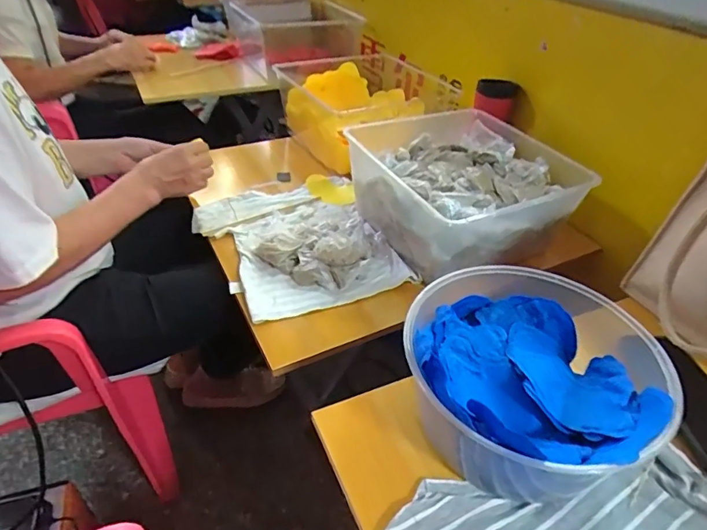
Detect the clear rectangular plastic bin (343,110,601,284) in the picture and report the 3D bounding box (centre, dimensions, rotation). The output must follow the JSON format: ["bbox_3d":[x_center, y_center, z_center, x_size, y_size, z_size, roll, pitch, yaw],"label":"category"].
[{"bbox_3d":[0.172,-0.125,0.756,0.288,0.131,0.303,-17,44,-24],"label":"clear rectangular plastic bin"}]

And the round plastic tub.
[{"bbox_3d":[0.152,0.105,0.433,0.204,0.105,0.205,2,39,-2],"label":"round plastic tub"}]

